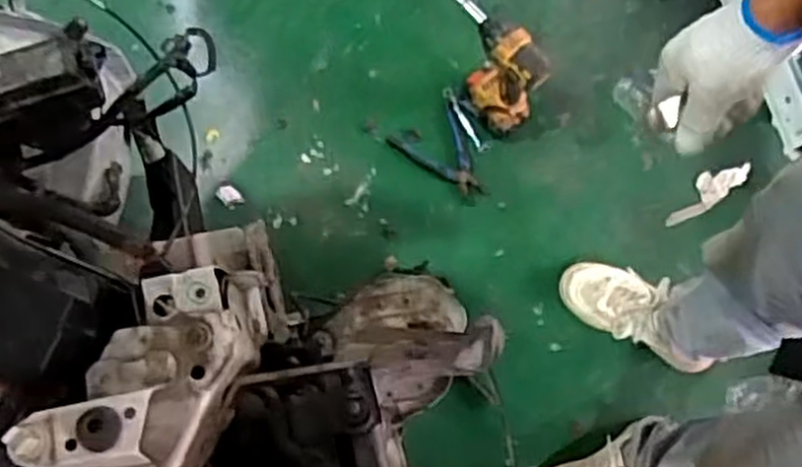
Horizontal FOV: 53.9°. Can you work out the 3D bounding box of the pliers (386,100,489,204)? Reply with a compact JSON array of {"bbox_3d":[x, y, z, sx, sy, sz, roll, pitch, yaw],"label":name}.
[{"bbox_3d":[0.078,-0.130,1.391,0.128,0.024,0.177,-32,78,-6],"label":"pliers"}]

